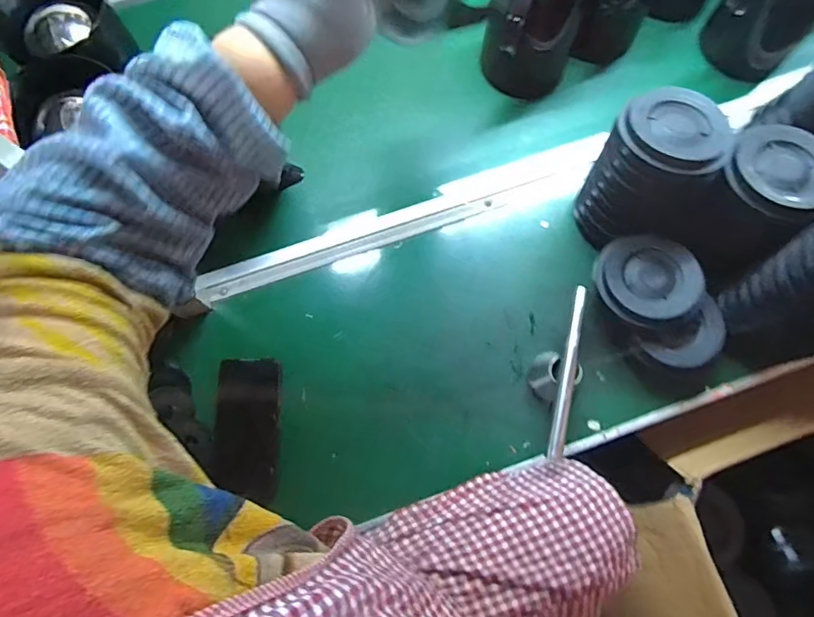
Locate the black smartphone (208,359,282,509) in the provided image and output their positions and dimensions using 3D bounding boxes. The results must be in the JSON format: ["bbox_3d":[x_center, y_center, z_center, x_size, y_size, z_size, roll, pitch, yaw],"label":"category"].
[{"bbox_3d":[-0.190,0.141,0.582,0.075,0.007,0.163,-1,68,-8],"label":"black smartphone"}]

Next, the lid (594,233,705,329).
[{"bbox_3d":[0.287,-0.037,0.586,0.100,0.033,0.112,-41,76,-10],"label":"lid"}]

